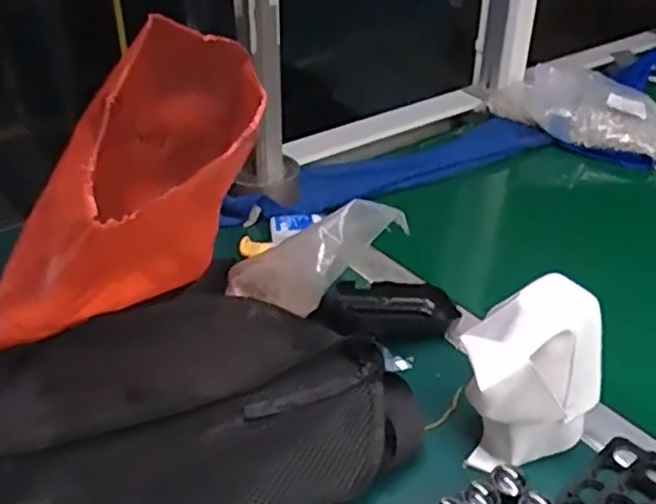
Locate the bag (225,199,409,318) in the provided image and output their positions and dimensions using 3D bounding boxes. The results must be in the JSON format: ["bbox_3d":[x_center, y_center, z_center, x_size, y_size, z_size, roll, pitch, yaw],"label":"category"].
[{"bbox_3d":[-0.018,0.013,0.577,0.167,0.065,0.091,-32,12,40],"label":"bag"}]

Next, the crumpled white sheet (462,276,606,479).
[{"bbox_3d":[0.140,0.082,0.483,0.096,0.119,0.077,-4,34,-5],"label":"crumpled white sheet"}]

